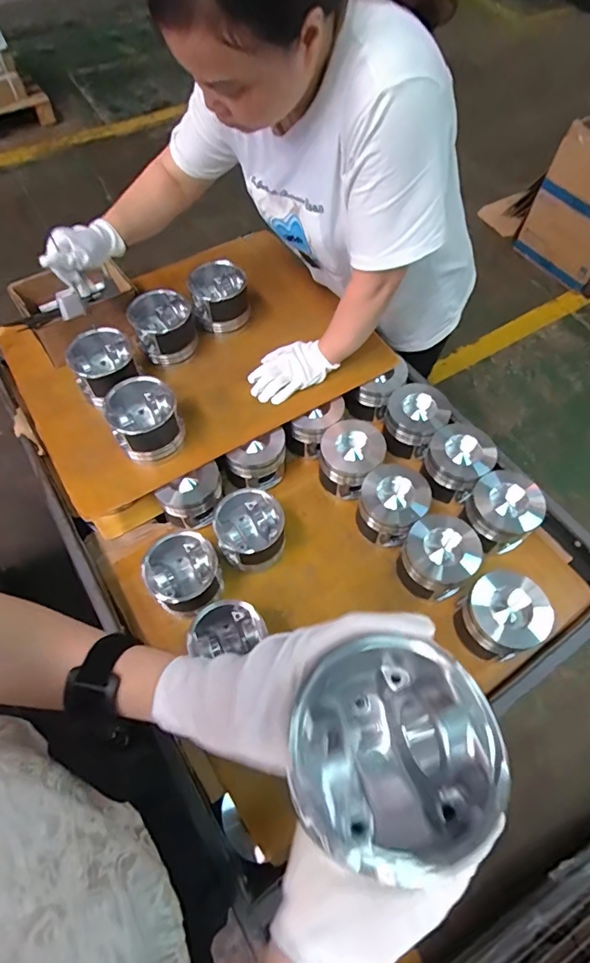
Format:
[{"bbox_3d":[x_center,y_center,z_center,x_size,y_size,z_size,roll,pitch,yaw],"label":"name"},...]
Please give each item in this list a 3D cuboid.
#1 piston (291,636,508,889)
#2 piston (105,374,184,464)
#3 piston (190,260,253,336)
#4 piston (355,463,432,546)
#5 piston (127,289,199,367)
[{"bbox_3d":[0.052,0.152,0.279,0.109,0.071,0.103,0,62,-1],"label":"piston"},{"bbox_3d":[-0.248,-0.100,0.815,0.104,0.098,0.108,0,62,-1],"label":"piston"},{"bbox_3d":[-0.149,-0.362,0.969,0.110,0.097,0.105,-10,63,-6],"label":"piston"},{"bbox_3d":[0.163,0.038,0.834,0.110,0.094,0.110,0,62,-1],"label":"piston"},{"bbox_3d":[-0.249,-0.296,0.930,0.110,0.094,0.125,-15,63,-9],"label":"piston"}]

